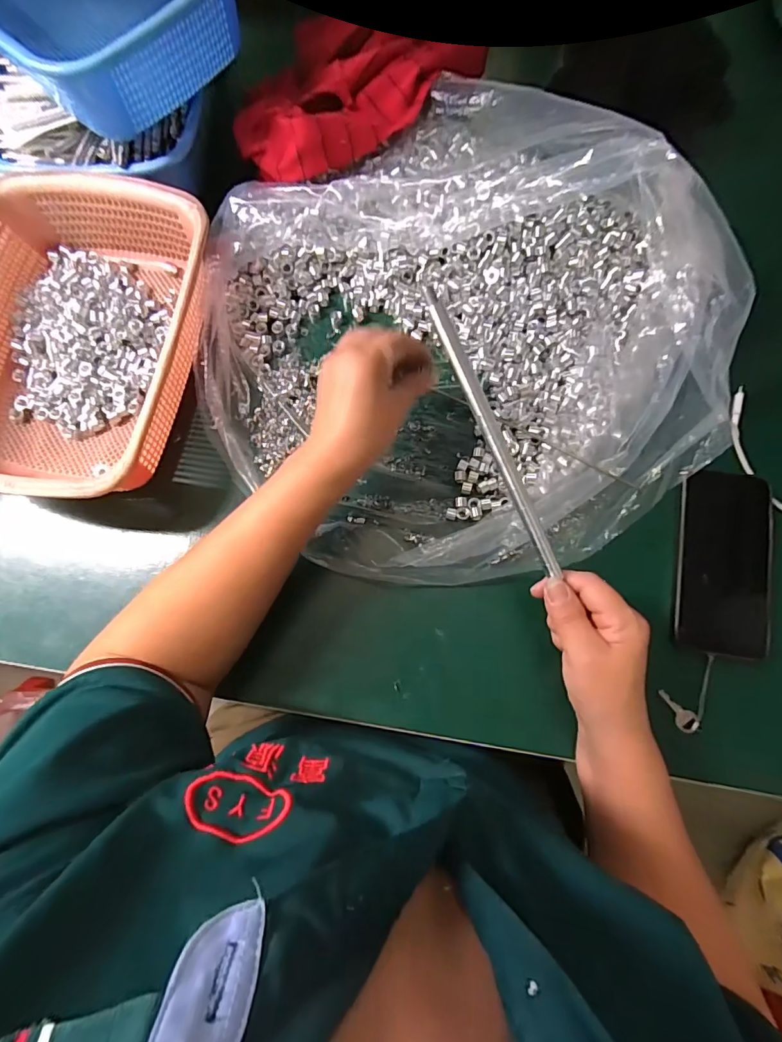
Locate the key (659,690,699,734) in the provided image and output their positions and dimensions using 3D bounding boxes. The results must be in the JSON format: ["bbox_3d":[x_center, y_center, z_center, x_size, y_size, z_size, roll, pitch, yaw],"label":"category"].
[{"bbox_3d":[0.240,0.159,0.376,0.016,0.004,0.037,-39,81,-7],"label":"key"}]

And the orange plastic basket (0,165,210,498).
[{"bbox_3d":[-0.281,-0.162,0.407,0.213,0.076,0.297,7,78,2],"label":"orange plastic basket"}]

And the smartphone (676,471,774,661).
[{"bbox_3d":[0.290,0.036,0.391,0.076,0.010,0.154,7,78,2],"label":"smartphone"}]

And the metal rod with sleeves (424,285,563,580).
[{"bbox_3d":[0.072,-0.051,0.305,0.009,0.005,0.210,-29,106,-2],"label":"metal rod with sleeves"}]

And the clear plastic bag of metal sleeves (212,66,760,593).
[{"bbox_3d":[0.056,-0.174,0.375,0.459,0.117,0.441,-29,79,-6],"label":"clear plastic bag of metal sleeves"}]

